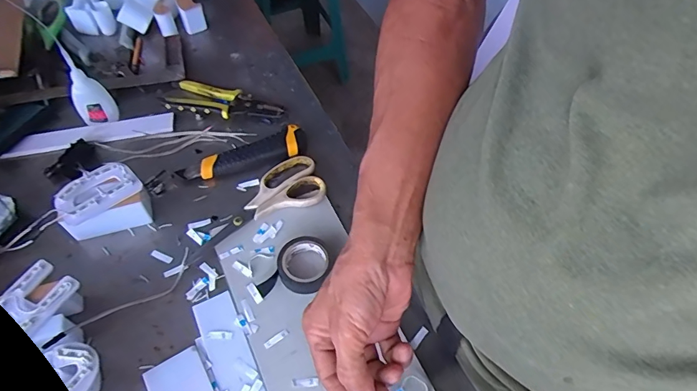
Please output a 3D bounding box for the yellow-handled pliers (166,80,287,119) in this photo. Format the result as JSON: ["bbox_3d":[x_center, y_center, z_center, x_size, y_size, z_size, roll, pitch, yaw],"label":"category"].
[{"bbox_3d":[-0.168,-0.131,0.606,0.155,0.019,0.055,10,56,6],"label":"yellow-handled pliers"}]

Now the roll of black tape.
[{"bbox_3d":[-0.052,0.079,0.459,0.055,0.019,0.075,27,59,16],"label":"roll of black tape"}]

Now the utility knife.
[{"bbox_3d":[-0.132,-0.051,0.553,0.161,0.018,0.038,-20,58,-14],"label":"utility knife"}]

